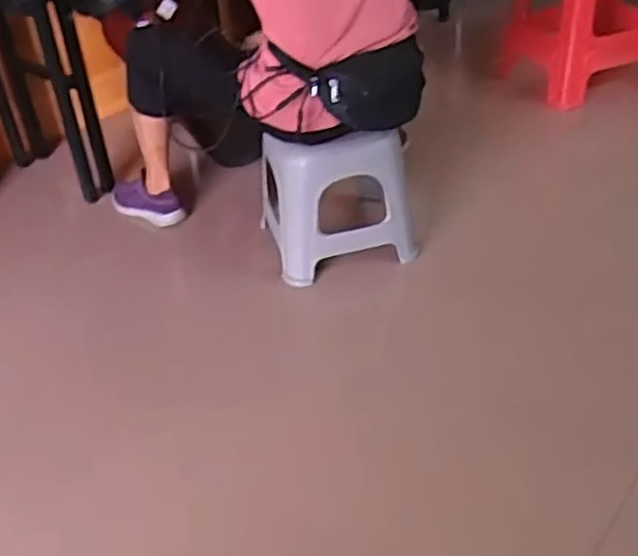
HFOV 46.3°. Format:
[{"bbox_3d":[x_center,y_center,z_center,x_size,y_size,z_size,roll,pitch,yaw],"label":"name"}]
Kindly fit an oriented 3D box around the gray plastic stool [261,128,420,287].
[{"bbox_3d":[0.036,-0.191,1.631,0.304,0.292,0.245,-10,37,-8],"label":"gray plastic stool"}]

